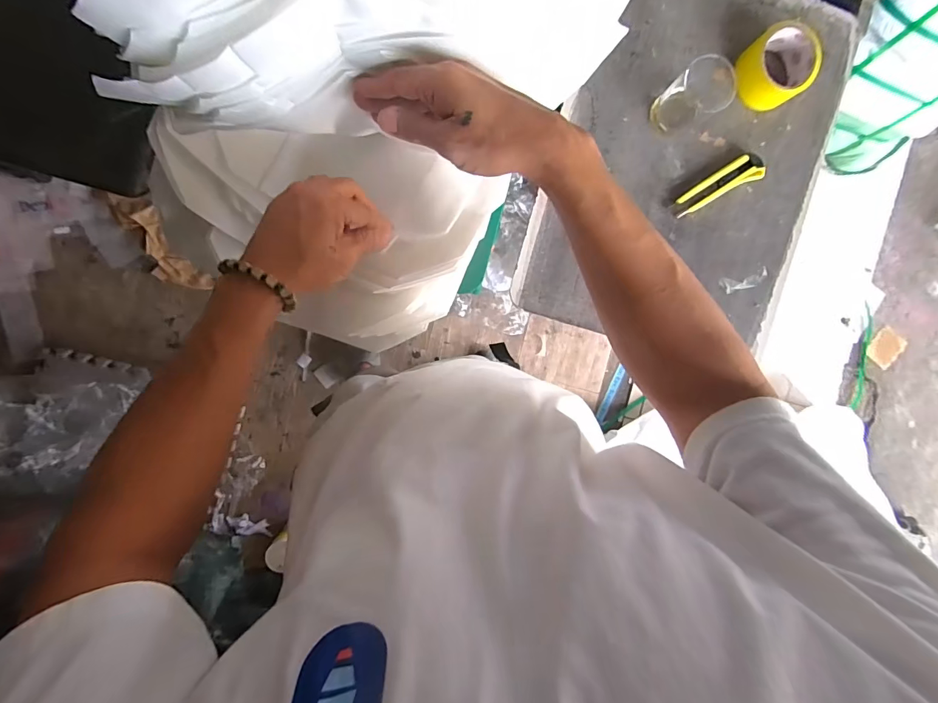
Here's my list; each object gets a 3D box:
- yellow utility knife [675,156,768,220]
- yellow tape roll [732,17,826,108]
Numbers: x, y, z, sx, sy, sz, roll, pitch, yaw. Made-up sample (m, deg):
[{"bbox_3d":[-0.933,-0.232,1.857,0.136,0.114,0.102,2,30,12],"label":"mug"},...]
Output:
[{"bbox_3d":[0.359,-0.240,0.587,0.139,0.015,0.037,-28,95,-4],"label":"yellow utility knife"},{"bbox_3d":[0.435,-0.402,0.575,0.107,0.043,0.093,-38,95,-3],"label":"yellow tape roll"}]

